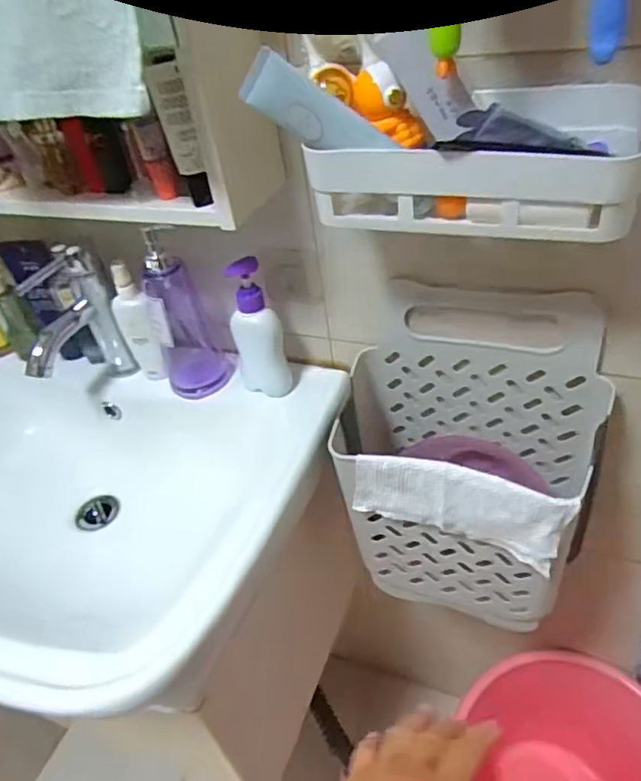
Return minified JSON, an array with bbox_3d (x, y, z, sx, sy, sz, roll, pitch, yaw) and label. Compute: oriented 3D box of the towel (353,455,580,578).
[{"bbox_3d":[0.131,0.112,0.576,0.197,0.088,0.023,12,42,22],"label":"towel"}]

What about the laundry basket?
[{"bbox_3d":[0.155,0.086,0.673,0.285,0.361,0.162,11,41,21],"label":"laundry basket"}]

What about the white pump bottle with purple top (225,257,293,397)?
[{"bbox_3d":[-0.076,-0.072,0.701,0.044,0.170,0.062,-30,44,-27],"label":"white pump bottle with purple top"}]

